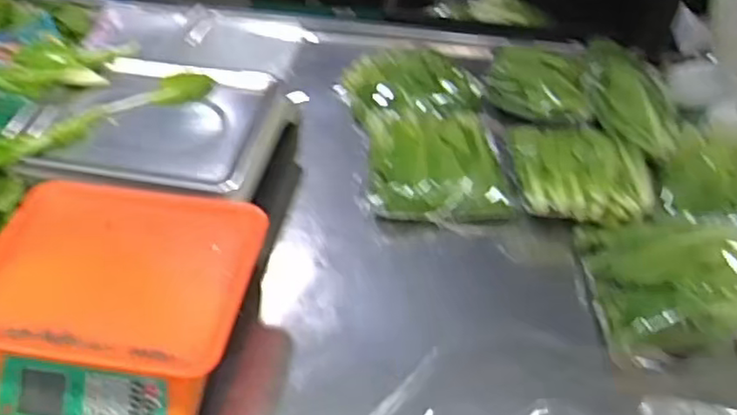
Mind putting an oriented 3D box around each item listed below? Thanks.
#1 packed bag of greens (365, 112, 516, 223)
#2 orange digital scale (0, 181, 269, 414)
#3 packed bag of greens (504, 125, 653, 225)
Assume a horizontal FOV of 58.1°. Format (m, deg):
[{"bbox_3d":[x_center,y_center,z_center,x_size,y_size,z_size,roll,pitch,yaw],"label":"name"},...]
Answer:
[{"bbox_3d":[0.095,-0.061,0.942,0.192,0.069,0.177,-2,48,-2],"label":"packed bag of greens"},{"bbox_3d":[-0.281,0.118,0.755,0.295,0.110,0.277,6,49,6],"label":"orange digital scale"},{"bbox_3d":[0.266,-0.049,0.835,0.153,0.046,0.164,-2,48,-1],"label":"packed bag of greens"}]

